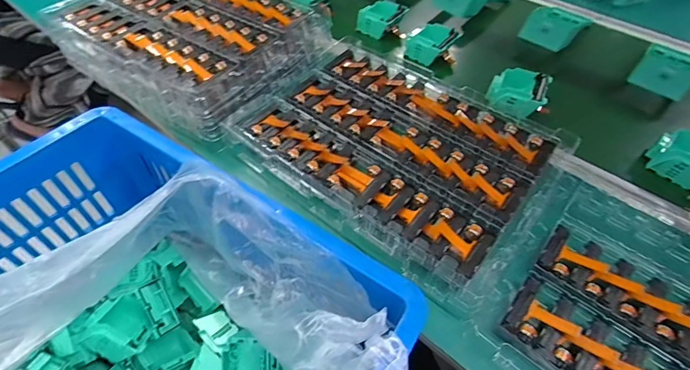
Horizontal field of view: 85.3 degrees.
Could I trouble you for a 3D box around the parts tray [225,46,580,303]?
[{"bbox_3d":[0.073,-0.062,0.494,0.360,0.036,0.278,35,59,24],"label":"parts tray"}]

